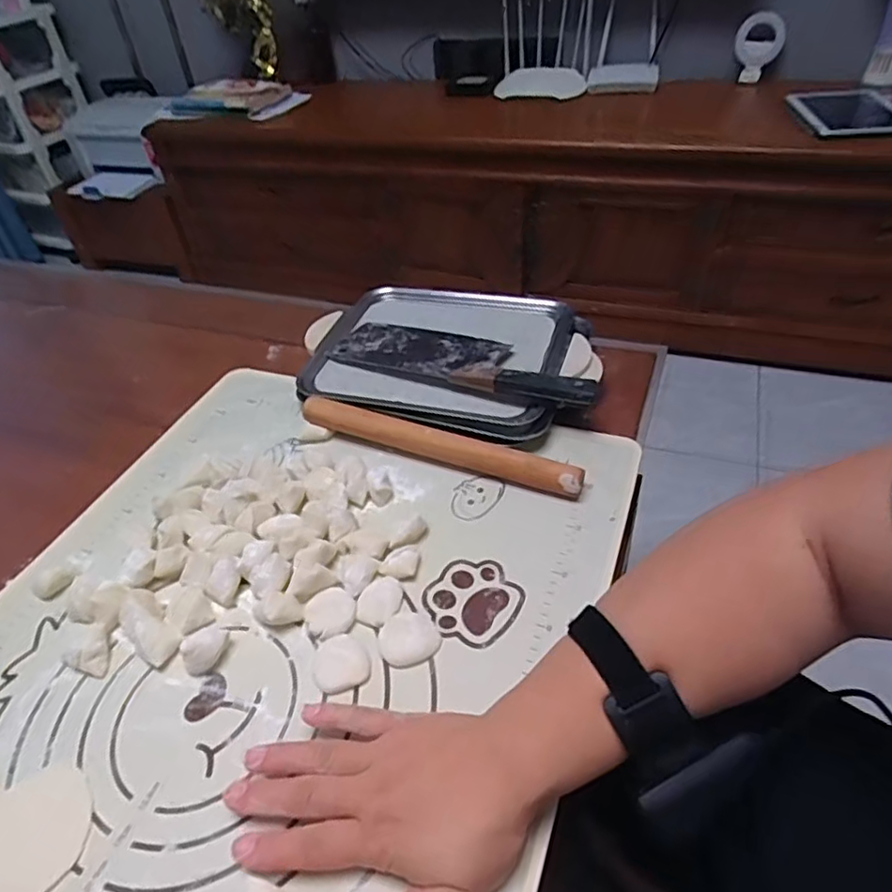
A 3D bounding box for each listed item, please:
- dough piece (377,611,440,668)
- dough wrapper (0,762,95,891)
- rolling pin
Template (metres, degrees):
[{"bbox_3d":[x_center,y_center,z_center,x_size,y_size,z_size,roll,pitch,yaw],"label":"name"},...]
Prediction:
[{"bbox_3d":[-0.026,0.132,0.439,0.042,0.013,0.038,-17,43,-11],"label":"dough piece"},{"bbox_3d":[-0.242,0.225,0.371,0.068,0.004,0.072,-4,42,3],"label":"dough wrapper"},{"bbox_3d":[-0.010,-0.002,0.572,0.269,0.030,0.029,14,46,21],"label":"rolling pin"}]

